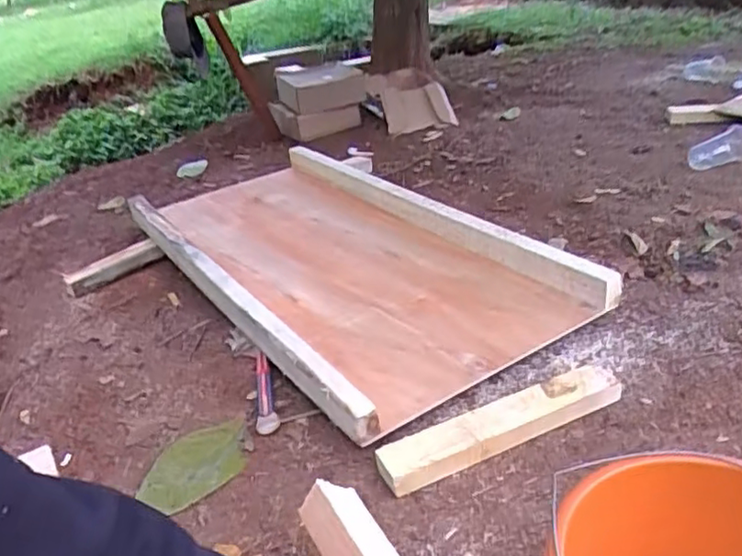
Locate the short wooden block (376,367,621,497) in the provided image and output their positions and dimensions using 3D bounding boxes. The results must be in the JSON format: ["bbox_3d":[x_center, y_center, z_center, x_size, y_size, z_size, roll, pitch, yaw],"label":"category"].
[{"bbox_3d":[0.179,0.198,0.868,0.356,0.050,0.059,-18,30,-18],"label":"short wooden block"}]

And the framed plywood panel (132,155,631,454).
[{"bbox_3d":[-0.075,-0.060,1.335,0.549,0.111,1.039,-22,31,-28],"label":"framed plywood panel"}]

